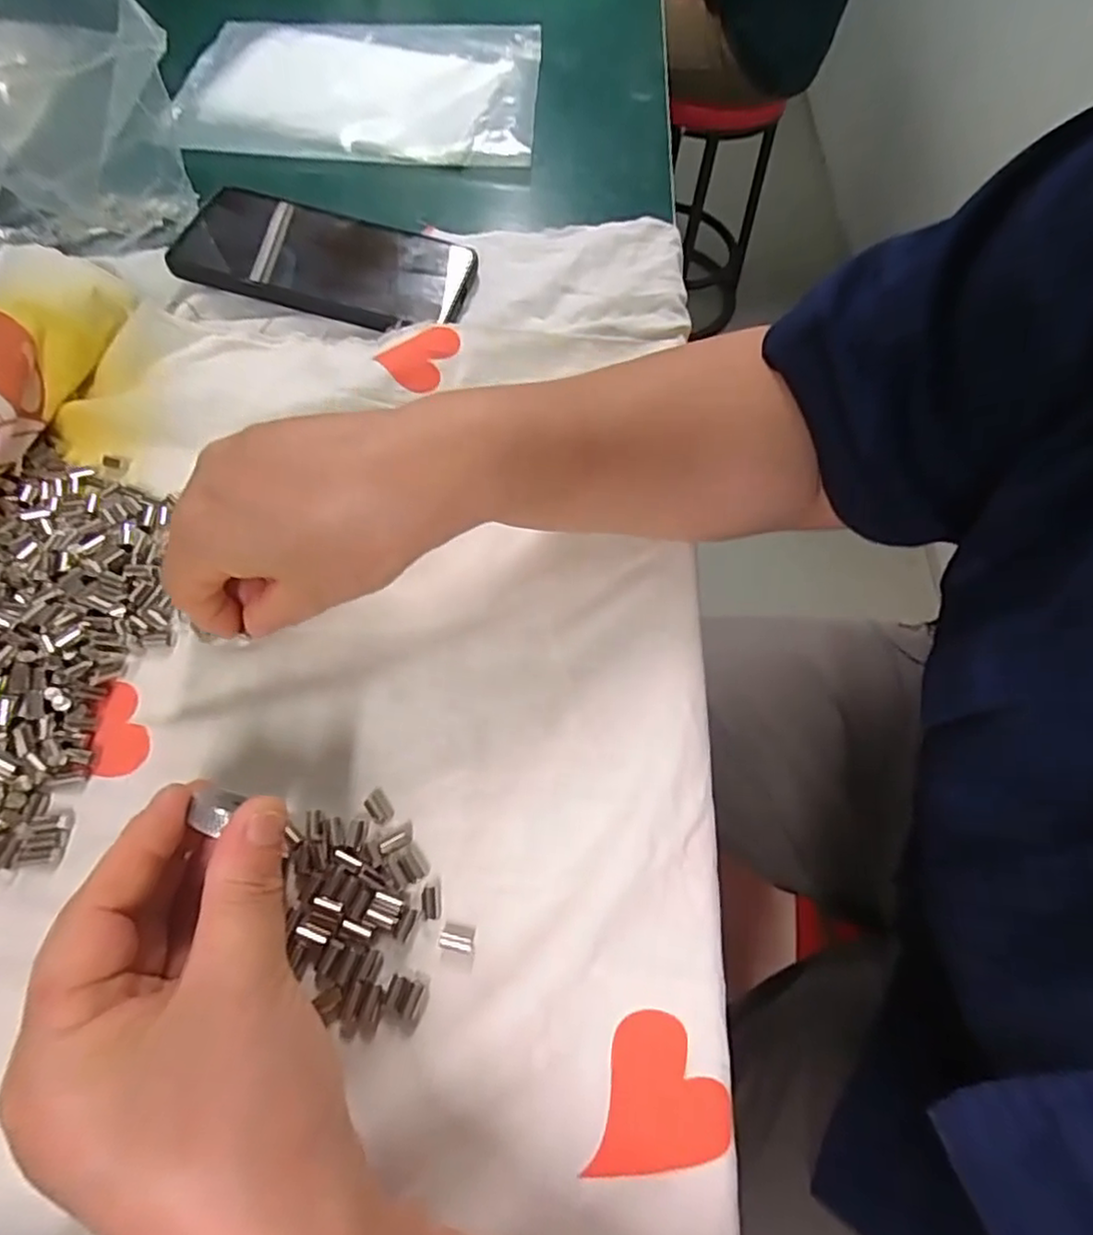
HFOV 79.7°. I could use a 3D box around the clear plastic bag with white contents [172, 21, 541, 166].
[{"bbox_3d":[-0.135,-0.394,0.482,0.251,0.017,0.174,3,61,-2],"label":"clear plastic bag with white contents"}]

